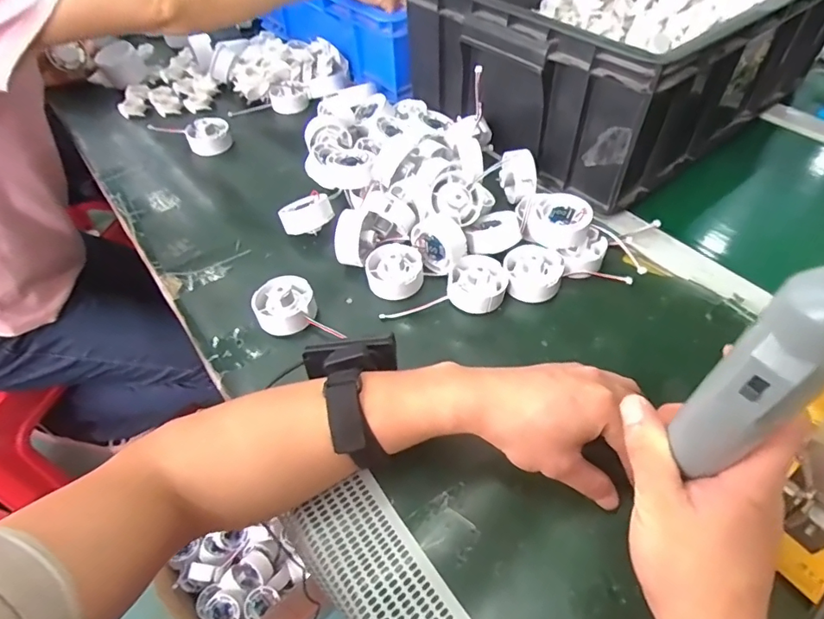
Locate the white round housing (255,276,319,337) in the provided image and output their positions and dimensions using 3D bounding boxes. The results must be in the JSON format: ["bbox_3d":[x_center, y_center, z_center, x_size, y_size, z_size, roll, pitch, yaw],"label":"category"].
[{"bbox_3d":[-0.118,-0.003,0.464,0.053,0.031,0.054,-2,50,2],"label":"white round housing"}]

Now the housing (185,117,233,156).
[{"bbox_3d":[-0.278,-0.237,0.682,0.055,0.035,0.055,-2,50,2],"label":"housing"}]

